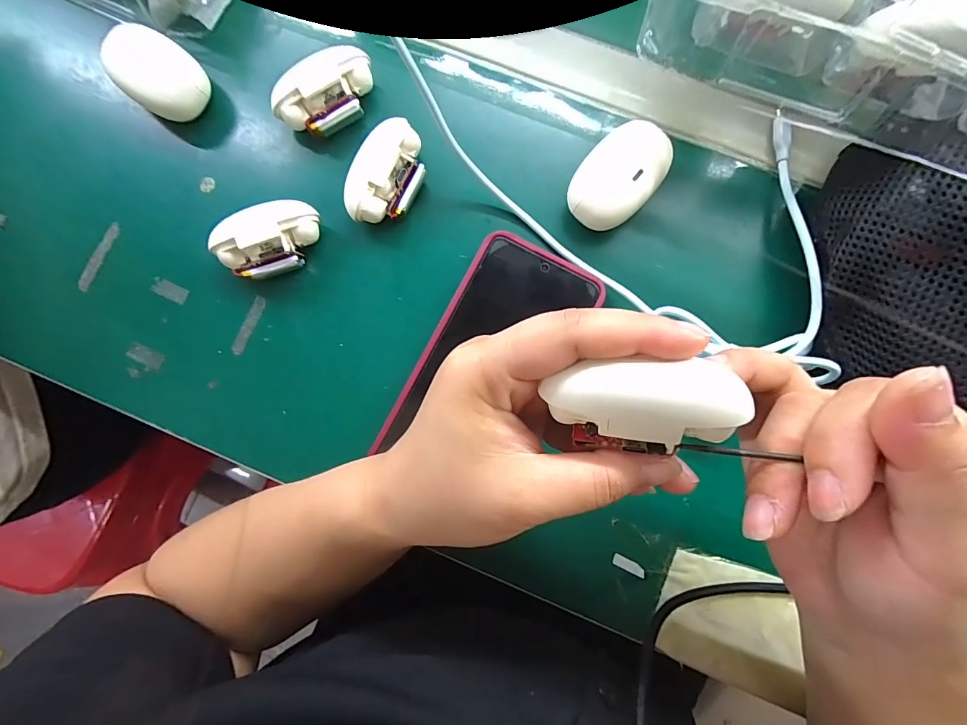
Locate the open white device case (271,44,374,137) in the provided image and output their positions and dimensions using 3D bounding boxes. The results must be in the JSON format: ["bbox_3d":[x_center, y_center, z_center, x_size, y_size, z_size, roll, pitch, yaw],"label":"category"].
[{"bbox_3d":[-0.096,-0.164,0.258,0.064,0.035,0.031,-30,85,1],"label":"open white device case"}]

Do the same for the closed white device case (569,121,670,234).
[{"bbox_3d":[0.081,-0.110,0.252,0.042,0.027,0.066,40,89,5],"label":"closed white device case"}]

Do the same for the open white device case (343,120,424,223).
[{"bbox_3d":[-0.058,-0.114,0.257,0.036,0.028,0.064,27,88,5],"label":"open white device case"}]

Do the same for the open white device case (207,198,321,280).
[{"bbox_3d":[-0.129,-0.074,0.256,0.061,0.030,0.036,-25,85,1],"label":"open white device case"}]

